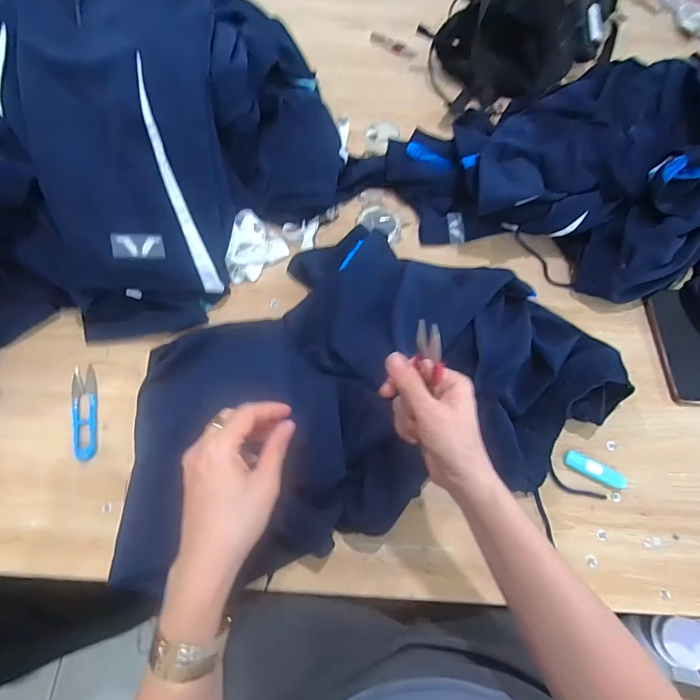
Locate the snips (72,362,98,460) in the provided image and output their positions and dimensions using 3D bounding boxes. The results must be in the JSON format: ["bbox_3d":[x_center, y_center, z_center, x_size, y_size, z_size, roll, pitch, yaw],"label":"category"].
[{"bbox_3d":[-0.331,0.077,0.496,0.028,0.008,0.123,-14,69,-7],"label":"snips"}]

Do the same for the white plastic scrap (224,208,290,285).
[{"bbox_3d":[-0.145,-0.151,0.571,0.077,0.036,0.092,43,73,14],"label":"white plastic scrap"}]

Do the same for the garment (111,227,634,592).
[{"bbox_3d":[0.006,0.022,0.476,0.596,0.087,0.366,-17,70,-8],"label":"garment"}]

